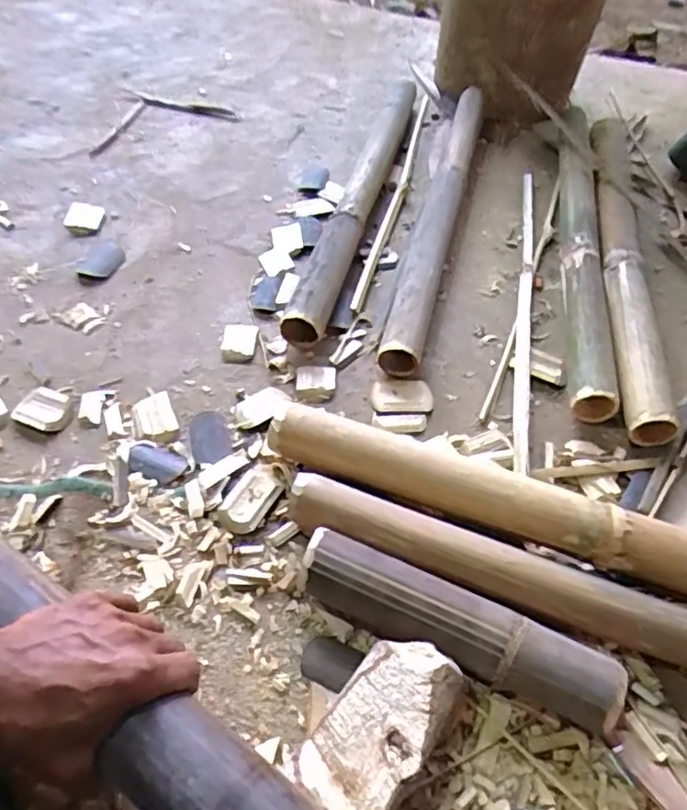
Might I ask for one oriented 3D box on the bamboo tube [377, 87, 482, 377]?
[{"bbox_3d":[0.141,-0.286,0.897,0.056,0.049,0.633,13,53,7],"label":"bamboo tube"}]

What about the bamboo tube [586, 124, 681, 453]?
[{"bbox_3d":[0.376,-0.215,0.843,0.064,0.058,0.632,9,52,4],"label":"bamboo tube"}]

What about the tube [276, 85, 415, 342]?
[{"bbox_3d":[0.026,-0.317,0.910,0.064,0.057,0.616,14,53,8],"label":"tube"}]

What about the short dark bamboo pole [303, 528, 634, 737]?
[{"bbox_3d":[0.088,0.183,0.504,0.254,0.064,0.055,21,54,13],"label":"short dark bamboo pole"}]

